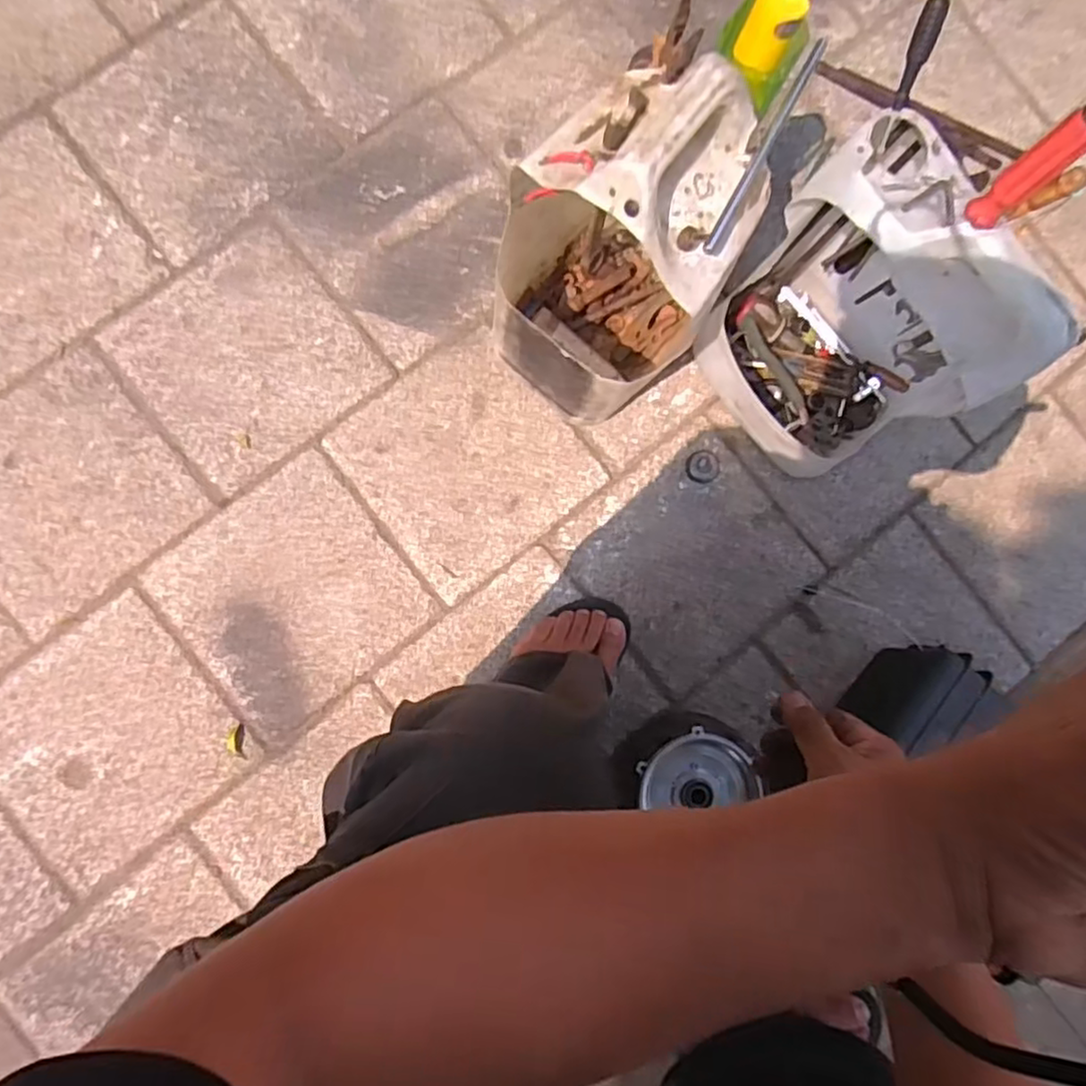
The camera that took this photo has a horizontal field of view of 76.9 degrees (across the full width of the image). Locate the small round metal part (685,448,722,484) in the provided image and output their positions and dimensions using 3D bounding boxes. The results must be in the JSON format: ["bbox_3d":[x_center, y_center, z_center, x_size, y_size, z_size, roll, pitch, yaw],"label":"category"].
[{"bbox_3d":[0.191,-0.091,0.815,0.041,0.007,0.040,0,85,-5],"label":"small round metal part"}]

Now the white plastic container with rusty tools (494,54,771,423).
[{"bbox_3d":[0.057,-0.265,0.654,0.190,0.347,0.202,31,84,-2],"label":"white plastic container with rusty tools"}]

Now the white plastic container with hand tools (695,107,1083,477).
[{"bbox_3d":[0.299,-0.211,0.653,0.182,0.335,0.225,-30,90,-5],"label":"white plastic container with hand tools"}]

